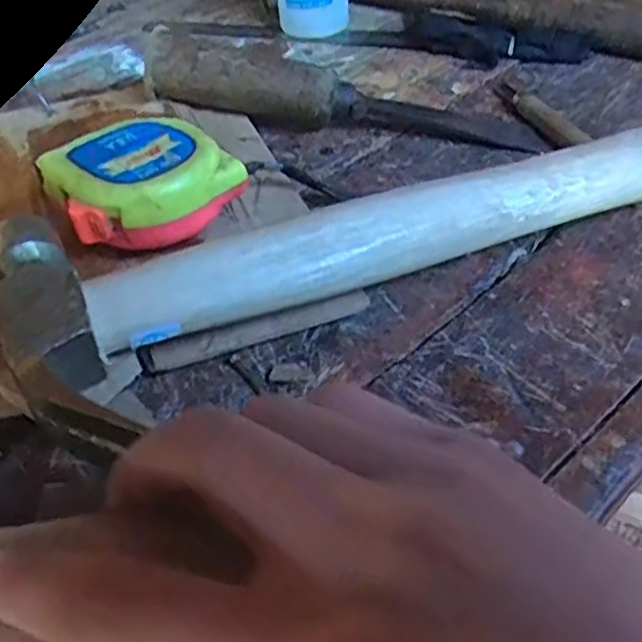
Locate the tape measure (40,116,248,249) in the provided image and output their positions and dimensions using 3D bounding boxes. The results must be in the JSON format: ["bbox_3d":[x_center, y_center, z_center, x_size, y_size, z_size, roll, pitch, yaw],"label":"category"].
[{"bbox_3d":[-0.074,-0.053,0.293,0.073,0.040,0.065,-29,50,-24],"label":"tape measure"}]

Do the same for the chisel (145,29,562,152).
[{"bbox_3d":[0.014,-0.120,0.373,0.214,0.033,0.028,9,45,-7],"label":"chisel"}]

